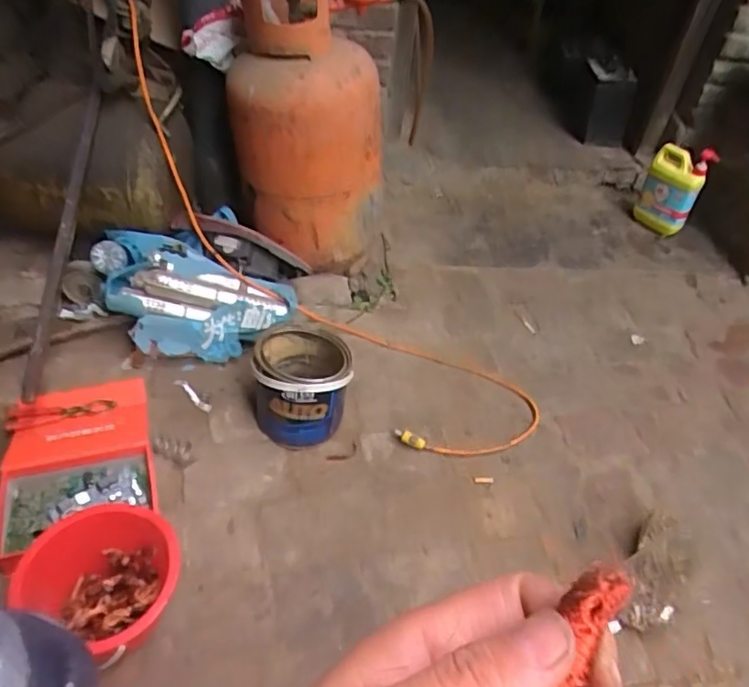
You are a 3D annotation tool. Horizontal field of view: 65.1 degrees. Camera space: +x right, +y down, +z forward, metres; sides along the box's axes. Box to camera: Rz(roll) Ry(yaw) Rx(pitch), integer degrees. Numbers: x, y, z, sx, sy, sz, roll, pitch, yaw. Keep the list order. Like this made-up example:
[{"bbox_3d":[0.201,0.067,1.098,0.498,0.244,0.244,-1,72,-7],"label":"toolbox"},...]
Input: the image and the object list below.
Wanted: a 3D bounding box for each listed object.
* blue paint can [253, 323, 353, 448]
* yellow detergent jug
[{"bbox_3d":[-0.127,0.068,1.018,0.158,0.158,0.185,-9,44,-16],"label":"blue paint can"},{"bbox_3d":[0.755,-0.388,1.504,0.137,0.219,0.066,31,48,26],"label":"yellow detergent jug"}]

